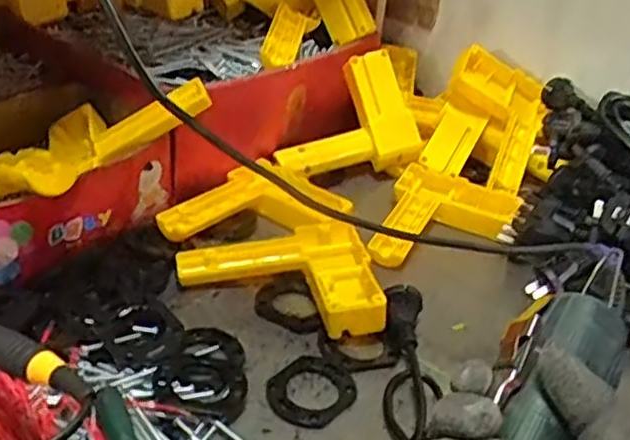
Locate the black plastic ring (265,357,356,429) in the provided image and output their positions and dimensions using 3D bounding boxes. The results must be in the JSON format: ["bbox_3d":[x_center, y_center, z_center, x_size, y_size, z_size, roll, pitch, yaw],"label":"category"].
[{"bbox_3d":[-0.003,0.111,0.460,0.050,0.006,0.057,31,39,34],"label":"black plastic ring"}]

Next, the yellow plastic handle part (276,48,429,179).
[{"bbox_3d":[0.036,-0.105,0.702,0.150,0.099,0.061,-3,34,-17],"label":"yellow plastic handle part"}]

